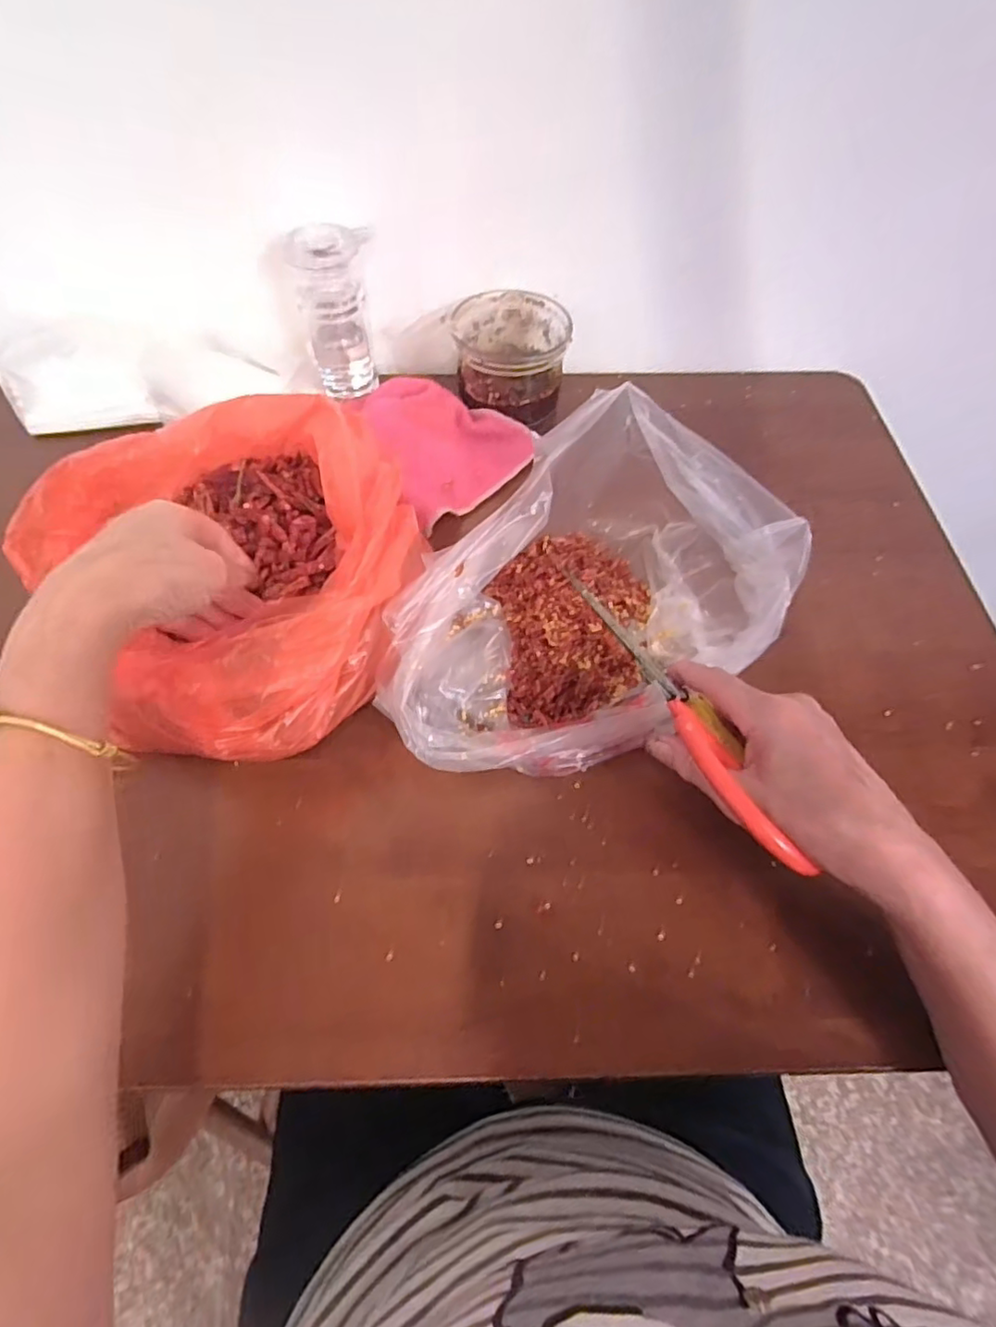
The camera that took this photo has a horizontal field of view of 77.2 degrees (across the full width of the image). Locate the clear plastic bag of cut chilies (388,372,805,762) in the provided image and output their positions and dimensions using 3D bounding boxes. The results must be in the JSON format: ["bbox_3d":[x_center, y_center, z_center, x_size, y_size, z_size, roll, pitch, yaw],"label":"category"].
[{"bbox_3d":[0.062,-0.031,0.388,0.177,0.132,0.242,32,65,18],"label":"clear plastic bag of cut chilies"}]

